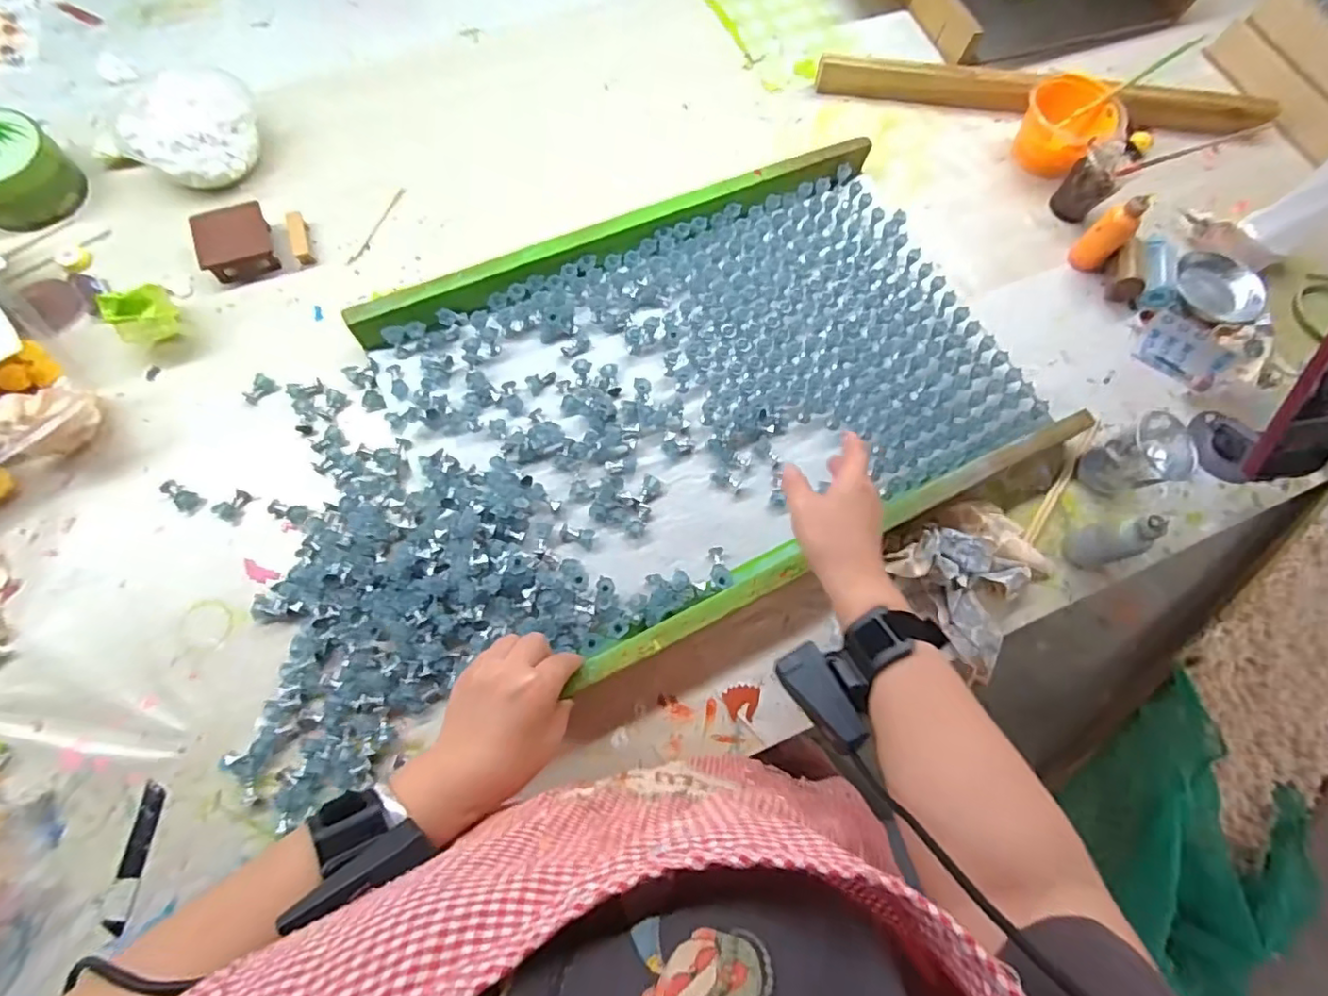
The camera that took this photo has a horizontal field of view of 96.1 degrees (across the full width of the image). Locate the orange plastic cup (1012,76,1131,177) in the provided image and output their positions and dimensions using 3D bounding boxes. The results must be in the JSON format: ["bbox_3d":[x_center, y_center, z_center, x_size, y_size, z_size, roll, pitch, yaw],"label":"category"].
[{"bbox_3d":[0.491,-0.454,0.739,0.107,0.070,0.103,1,71,-2],"label":"orange plastic cup"}]

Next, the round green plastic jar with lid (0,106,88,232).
[{"bbox_3d":[-0.627,-0.315,0.572,0.093,0.060,0.095,43,71,10],"label":"round green plastic jar with lid"}]

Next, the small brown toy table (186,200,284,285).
[{"bbox_3d":[-0.426,-0.253,0.594,0.065,0.025,0.068,-19,73,-8],"label":"small brown toy table"}]

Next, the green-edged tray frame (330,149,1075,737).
[{"bbox_3d":[0.076,-0.110,0.582,0.573,0.075,0.457,-30,75,-11],"label":"green-edged tray frame"}]

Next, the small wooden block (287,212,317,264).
[{"bbox_3d":[-0.370,-0.266,0.611,0.017,0.015,0.058,-16,72,-7],"label":"small wooden block"}]

